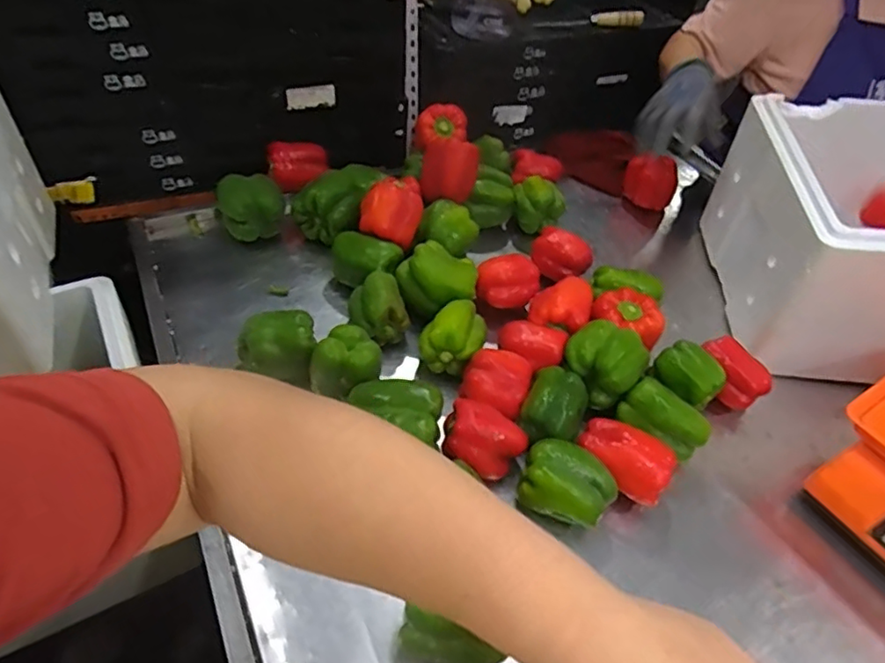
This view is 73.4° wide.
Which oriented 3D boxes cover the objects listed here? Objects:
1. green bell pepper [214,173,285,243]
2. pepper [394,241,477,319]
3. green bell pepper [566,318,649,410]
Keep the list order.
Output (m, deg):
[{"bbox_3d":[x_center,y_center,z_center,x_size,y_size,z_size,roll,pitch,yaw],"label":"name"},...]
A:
[{"bbox_3d":[-0.301,-0.200,0.936,0.100,0.072,0.086,-6,48,-13],"label":"green bell pepper"},{"bbox_3d":[-0.006,-0.075,0.832,0.100,0.069,0.100,-19,52,-23],"label":"pepper"},{"bbox_3d":[0.204,0.039,0.749,0.094,0.072,0.078,37,53,26],"label":"green bell pepper"}]

